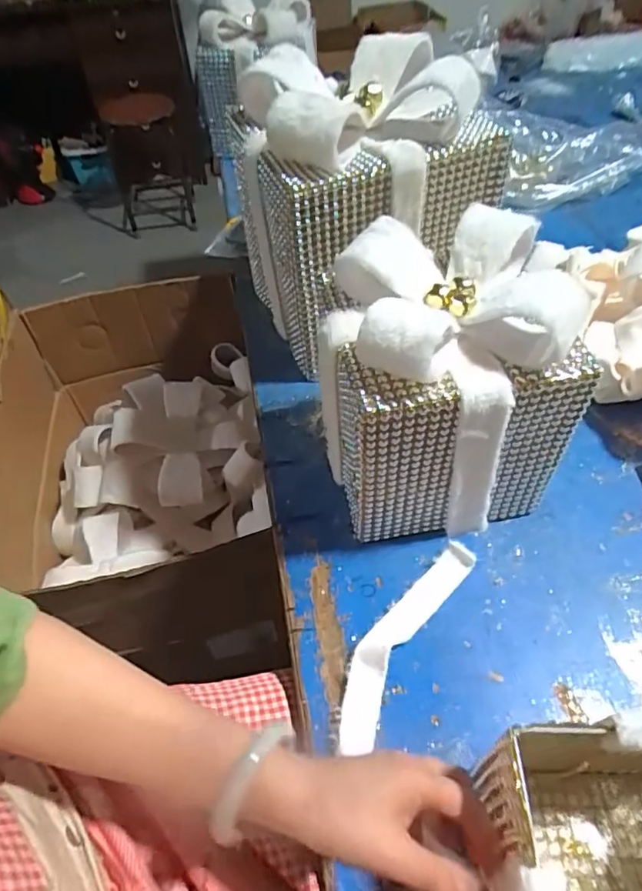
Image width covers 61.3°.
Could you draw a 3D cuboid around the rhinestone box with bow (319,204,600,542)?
[{"bbox_3d":[0.118,-0.052,0.542,0.216,0.262,0.190,-11,47,-7],"label":"rhinestone box with bow"}]

